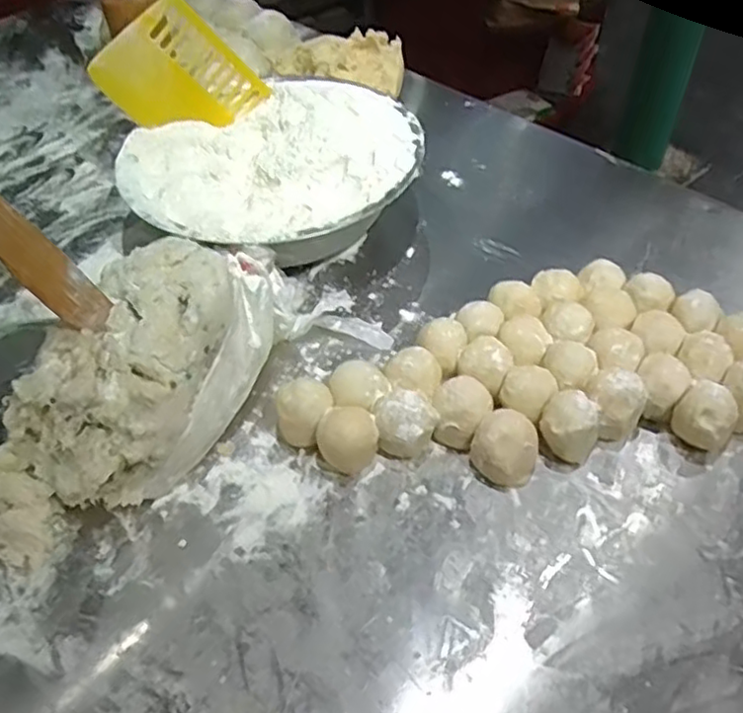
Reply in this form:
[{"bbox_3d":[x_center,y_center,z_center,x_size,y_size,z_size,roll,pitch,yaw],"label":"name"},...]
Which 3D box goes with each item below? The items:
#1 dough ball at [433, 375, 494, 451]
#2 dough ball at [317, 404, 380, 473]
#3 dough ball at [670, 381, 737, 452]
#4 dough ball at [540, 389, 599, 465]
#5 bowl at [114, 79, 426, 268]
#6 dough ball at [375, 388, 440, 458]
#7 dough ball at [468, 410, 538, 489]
[{"bbox_3d":[0.066,0.043,0.504,0.040,0.046,0.036,10,50,12],"label":"dough ball"},{"bbox_3d":[-0.017,0.056,0.493,0.042,0.048,0.039,-2,48,2],"label":"dough ball"},{"bbox_3d":[0.238,0.047,0.492,0.035,0.047,0.038,-2,48,2],"label":"dough ball"},{"bbox_3d":[0.143,0.049,0.493,0.038,0.048,0.044,21,53,21],"label":"dough ball"},{"bbox_3d":[-0.086,-0.160,0.664,0.268,0.092,0.234,-21,50,-15],"label":"bowl"},{"bbox_3d":[0.024,0.049,0.497,0.043,0.050,0.040,-2,48,2],"label":"dough ball"},{"bbox_3d":[0.094,0.065,0.485,0.045,0.041,0.041,-2,48,2],"label":"dough ball"}]

